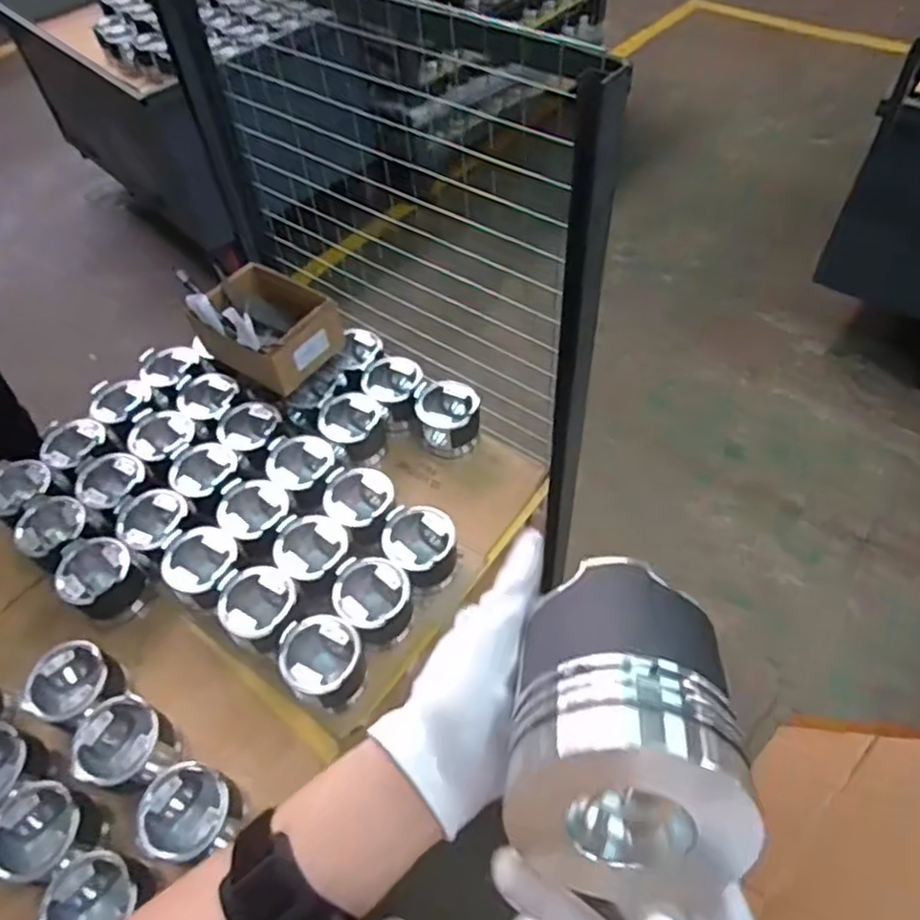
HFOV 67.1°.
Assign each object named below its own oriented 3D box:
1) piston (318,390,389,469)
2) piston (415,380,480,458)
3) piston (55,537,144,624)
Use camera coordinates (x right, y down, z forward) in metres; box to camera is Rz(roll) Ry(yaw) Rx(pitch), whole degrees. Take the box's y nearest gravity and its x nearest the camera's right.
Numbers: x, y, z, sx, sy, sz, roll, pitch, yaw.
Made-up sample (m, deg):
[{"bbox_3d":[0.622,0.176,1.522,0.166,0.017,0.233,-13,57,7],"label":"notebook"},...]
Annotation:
[{"bbox_3d":[-0.171,-0.046,1.123,0.102,0.082,0.101,3,53,7],"label":"piston"},{"bbox_3d":[-0.018,-0.063,1.129,0.102,0.094,0.095,-6,53,0],"label":"piston"},{"bbox_3d":[-0.500,0.174,0.981,0.093,0.100,0.090,-2,53,3],"label":"piston"}]

